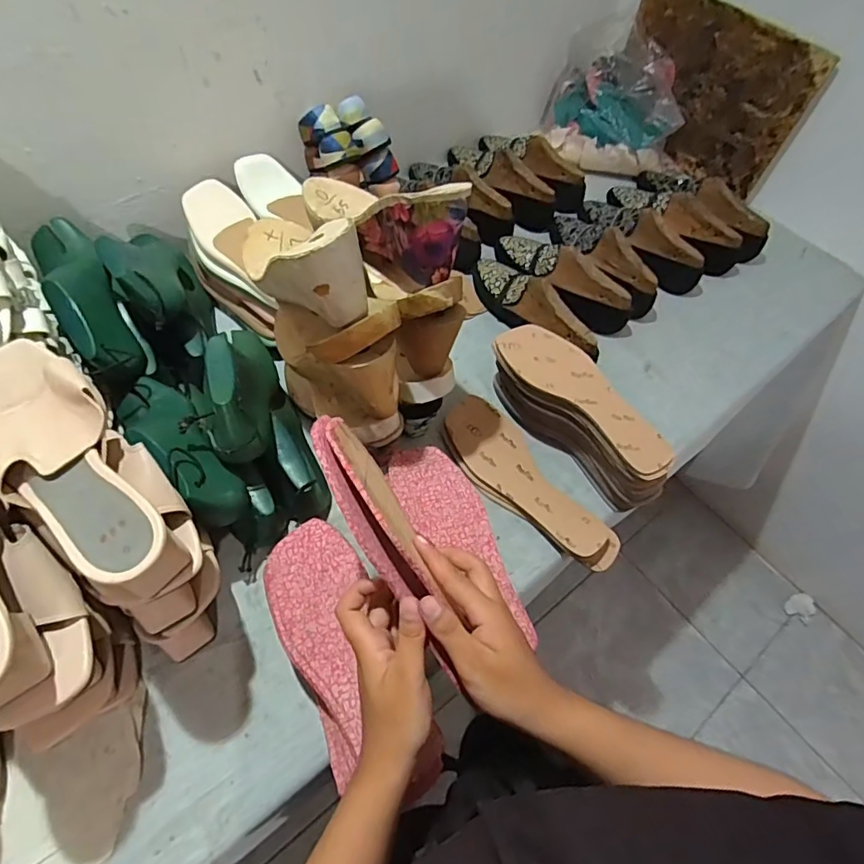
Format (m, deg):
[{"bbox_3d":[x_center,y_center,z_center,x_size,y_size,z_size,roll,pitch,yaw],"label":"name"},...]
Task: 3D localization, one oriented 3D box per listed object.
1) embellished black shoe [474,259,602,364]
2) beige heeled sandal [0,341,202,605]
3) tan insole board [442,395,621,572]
[{"bbox_3d":[0.151,-0.186,0.775,0.073,0.074,0.248,-29,64,-21],"label":"embellished black shoe"},{"bbox_3d":[-0.274,0.029,0.413,0.235,0.082,0.093,40,63,19],"label":"beige heeled sandal"},{"bbox_3d":[0.112,0.063,0.662,0.088,0.028,0.268,-32,65,-23],"label":"tan insole board"}]

